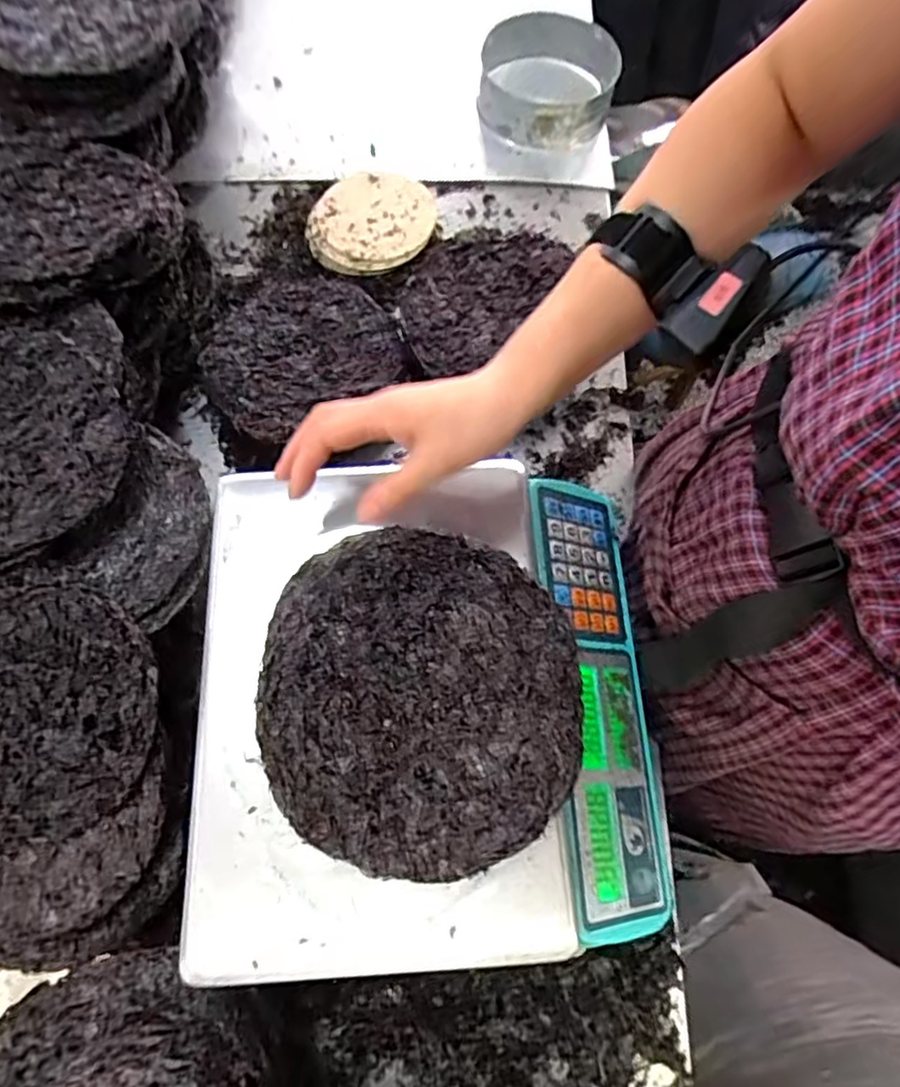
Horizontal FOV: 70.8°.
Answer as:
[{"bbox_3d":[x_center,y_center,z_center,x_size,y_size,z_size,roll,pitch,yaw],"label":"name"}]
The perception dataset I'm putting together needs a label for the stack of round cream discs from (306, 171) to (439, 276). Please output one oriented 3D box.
[{"bbox_3d":[-0.094,-0.387,0.757,0.136,0.016,0.156,23,71,8],"label":"stack of round cream discs"}]

